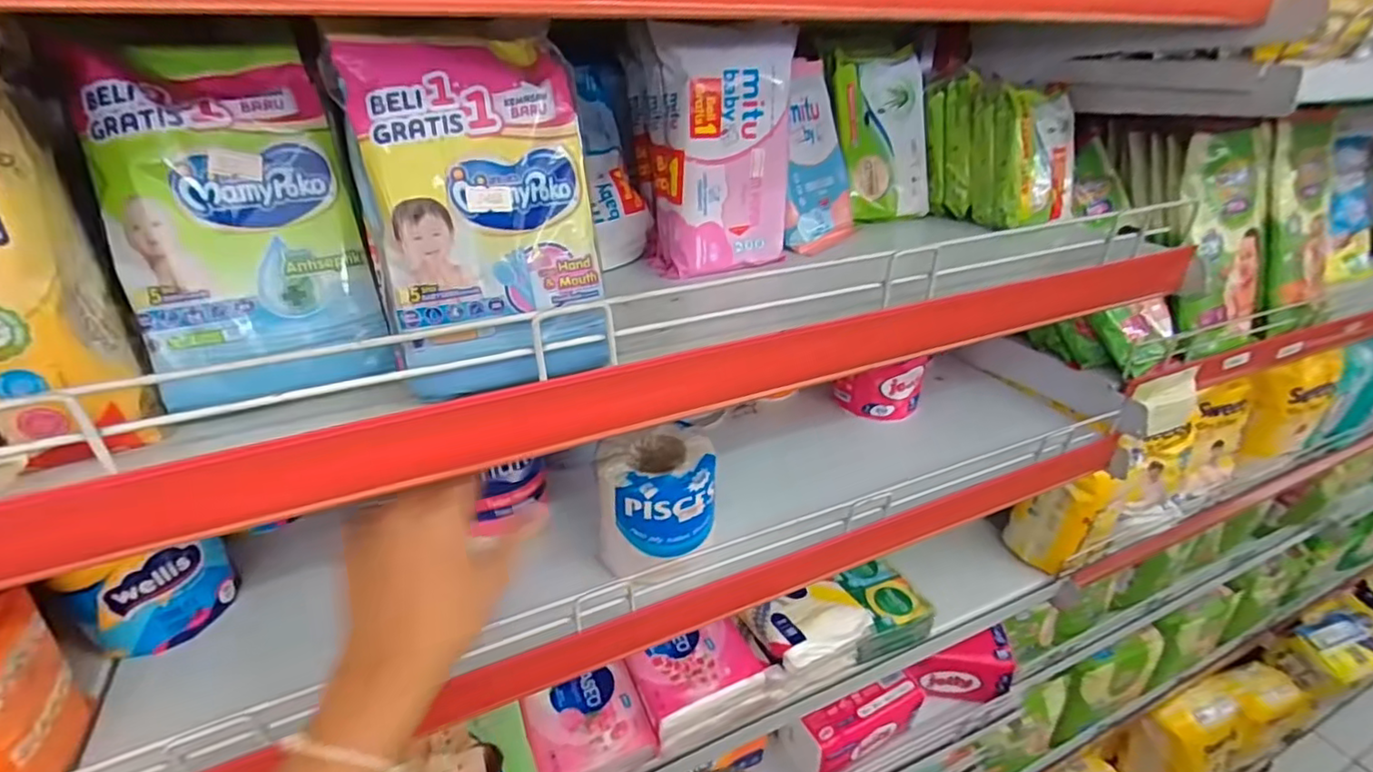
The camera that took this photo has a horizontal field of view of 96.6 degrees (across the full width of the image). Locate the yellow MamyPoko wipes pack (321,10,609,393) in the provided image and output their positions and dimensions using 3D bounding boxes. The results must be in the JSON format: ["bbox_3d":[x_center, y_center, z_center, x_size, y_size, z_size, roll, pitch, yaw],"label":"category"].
[{"bbox_3d":[-0.112,-0.092,0.334,0.107,0.178,0.080,-12,16,-22],"label":"yellow MamyPoko wipes pack"}]

